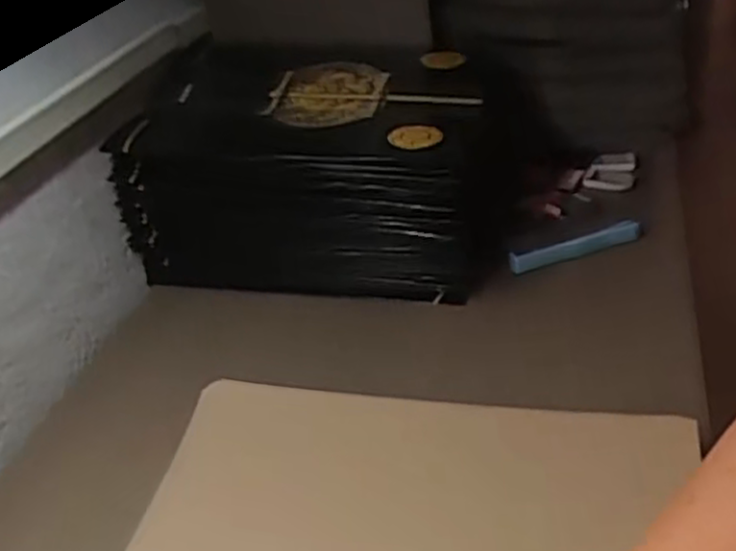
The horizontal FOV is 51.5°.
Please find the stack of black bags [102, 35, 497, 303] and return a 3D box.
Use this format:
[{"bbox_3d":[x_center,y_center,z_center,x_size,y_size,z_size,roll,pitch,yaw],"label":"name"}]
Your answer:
[{"bbox_3d":[-0.050,-0.125,0.887,0.388,0.202,0.264,2,35,19],"label":"stack of black bags"}]

